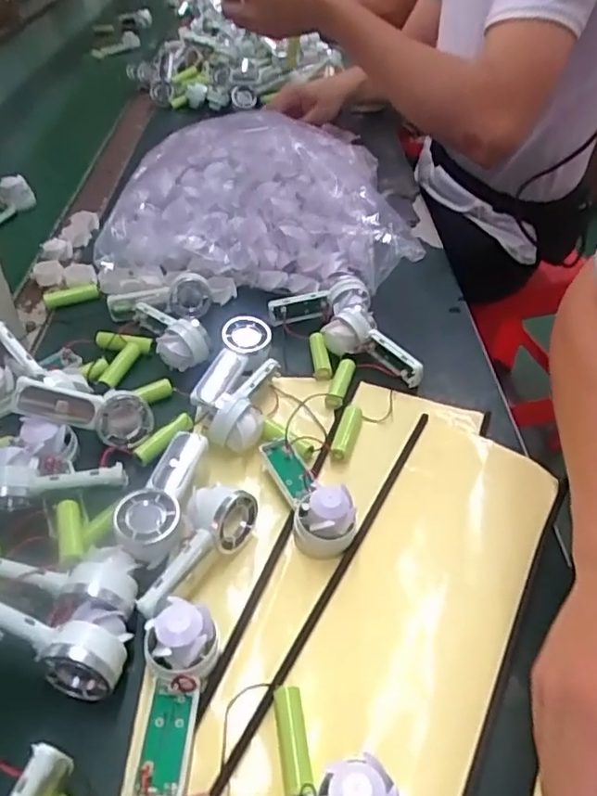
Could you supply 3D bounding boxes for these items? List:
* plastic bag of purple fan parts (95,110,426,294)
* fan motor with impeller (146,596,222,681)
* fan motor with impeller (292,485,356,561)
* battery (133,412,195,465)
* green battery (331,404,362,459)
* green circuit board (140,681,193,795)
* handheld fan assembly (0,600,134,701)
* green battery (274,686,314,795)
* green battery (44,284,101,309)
[{"bbox_3d":[-0.044,-0.195,0.625,0.305,0.104,0.223,3,44,1],"label":"plastic bag of purple fan parts"},{"bbox_3d":[-0.063,0.130,0.326,0.036,0.031,0.036,1,44,-1],"label":"fan motor with impeller"},{"bbox_3d":[0.017,0.078,0.386,0.038,0.036,0.029,5,44,3],"label":"fan motor with impeller"},{"bbox_3d":[-0.097,0.031,0.445,0.012,0.018,0.049,34,52,29],"label":"battery"},{"bbox_3d":[0.037,0.024,0.460,0.013,0.012,0.057,13,45,11],"label":"green battery"},{"bbox_3d":[-0.064,0.165,0.299,0.020,0.004,0.051,1,39,1],"label":"green circuit board"},{"bbox_3d":[-0.133,0.119,0.316,0.091,0.032,0.038,26,44,-7],"label":"handheld fan assembly"},{"bbox_3d":[-0.003,0.169,0.305,0.014,0.013,0.049,-5,44,-7],"label":"green battery"},{"bbox_3d":[-0.217,-0.097,0.583,0.049,0.016,0.016,-24,49,-25],"label":"green battery"}]

